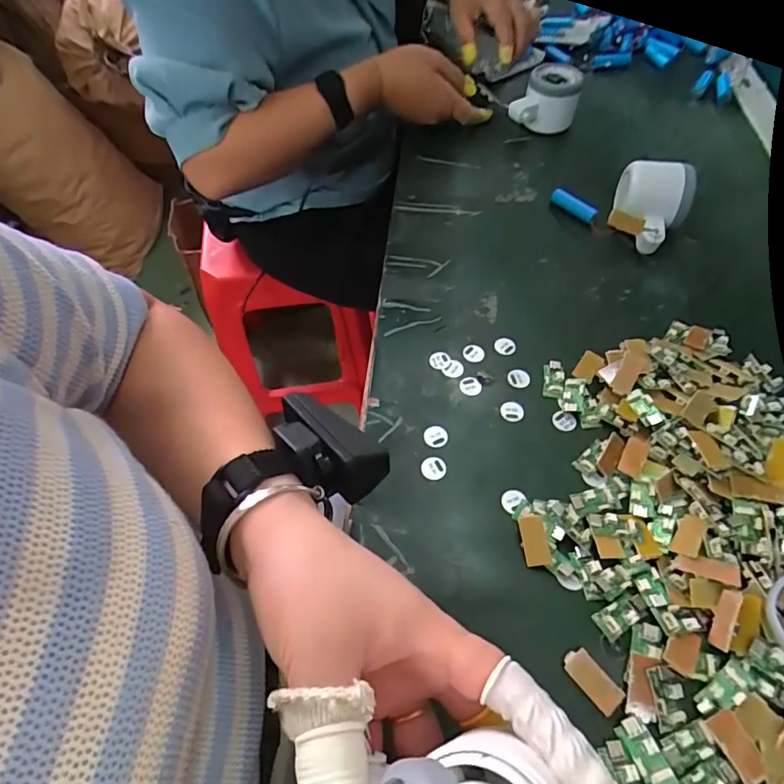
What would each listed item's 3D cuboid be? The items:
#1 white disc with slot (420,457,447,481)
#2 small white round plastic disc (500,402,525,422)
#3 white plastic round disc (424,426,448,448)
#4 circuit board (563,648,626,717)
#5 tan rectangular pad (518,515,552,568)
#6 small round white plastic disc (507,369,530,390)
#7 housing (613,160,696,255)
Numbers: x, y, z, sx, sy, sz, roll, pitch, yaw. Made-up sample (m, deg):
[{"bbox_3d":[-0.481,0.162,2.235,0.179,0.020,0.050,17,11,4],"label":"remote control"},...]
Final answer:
[{"bbox_3d":[0.029,0.053,0.346,0.017,0.004,0.016,1,55,-1],"label":"white disc with slot"},{"bbox_3d":[0.092,0.014,0.376,0.017,0.004,0.016,1,55,-1],"label":"small white round plastic disc"},{"bbox_3d":[0.032,0.033,0.361,0.017,0.004,0.016,0,65,1],"label":"white plastic round disc"},{"bbox_3d":[0.109,0.157,0.269,0.016,0.005,0.033,-34,63,-23],"label":"circuit board"},{"bbox_3d":[0.089,0.093,0.309,0.015,0.004,0.031,-12,51,11],"label":"tan rectangular pad"},{"bbox_3d":[0.101,-0.010,0.392,0.018,0.004,0.017,2,67,-5],"label":"small round white plastic disc"},{"bbox_3d":[0.250,-0.180,0.484,0.068,0.060,0.078,24,58,14],"label":"housing"}]

